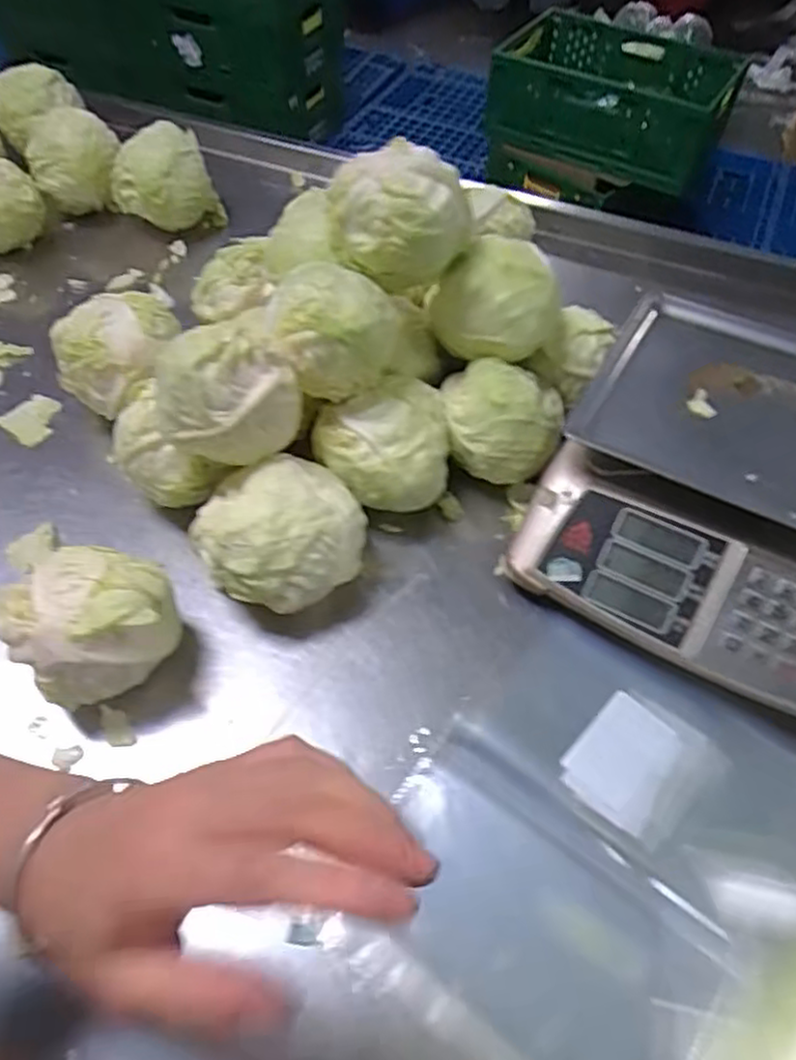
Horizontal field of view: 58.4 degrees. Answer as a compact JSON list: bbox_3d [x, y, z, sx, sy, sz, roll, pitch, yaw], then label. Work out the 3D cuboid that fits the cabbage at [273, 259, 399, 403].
[{"bbox_3d":[-0.056,-0.176,0.626,0.108,0.089,0.100,-8,55,-7],"label":"cabbage"}]

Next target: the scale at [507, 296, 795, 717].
[{"bbox_3d":[0.319,-0.034,0.646,0.335,0.124,0.348,26,58,16],"label":"scale"}]

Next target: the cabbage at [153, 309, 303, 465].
[{"bbox_3d":[-0.140,-0.106,0.584,0.115,0.099,0.089,-12,55,-10],"label":"cabbage"}]

